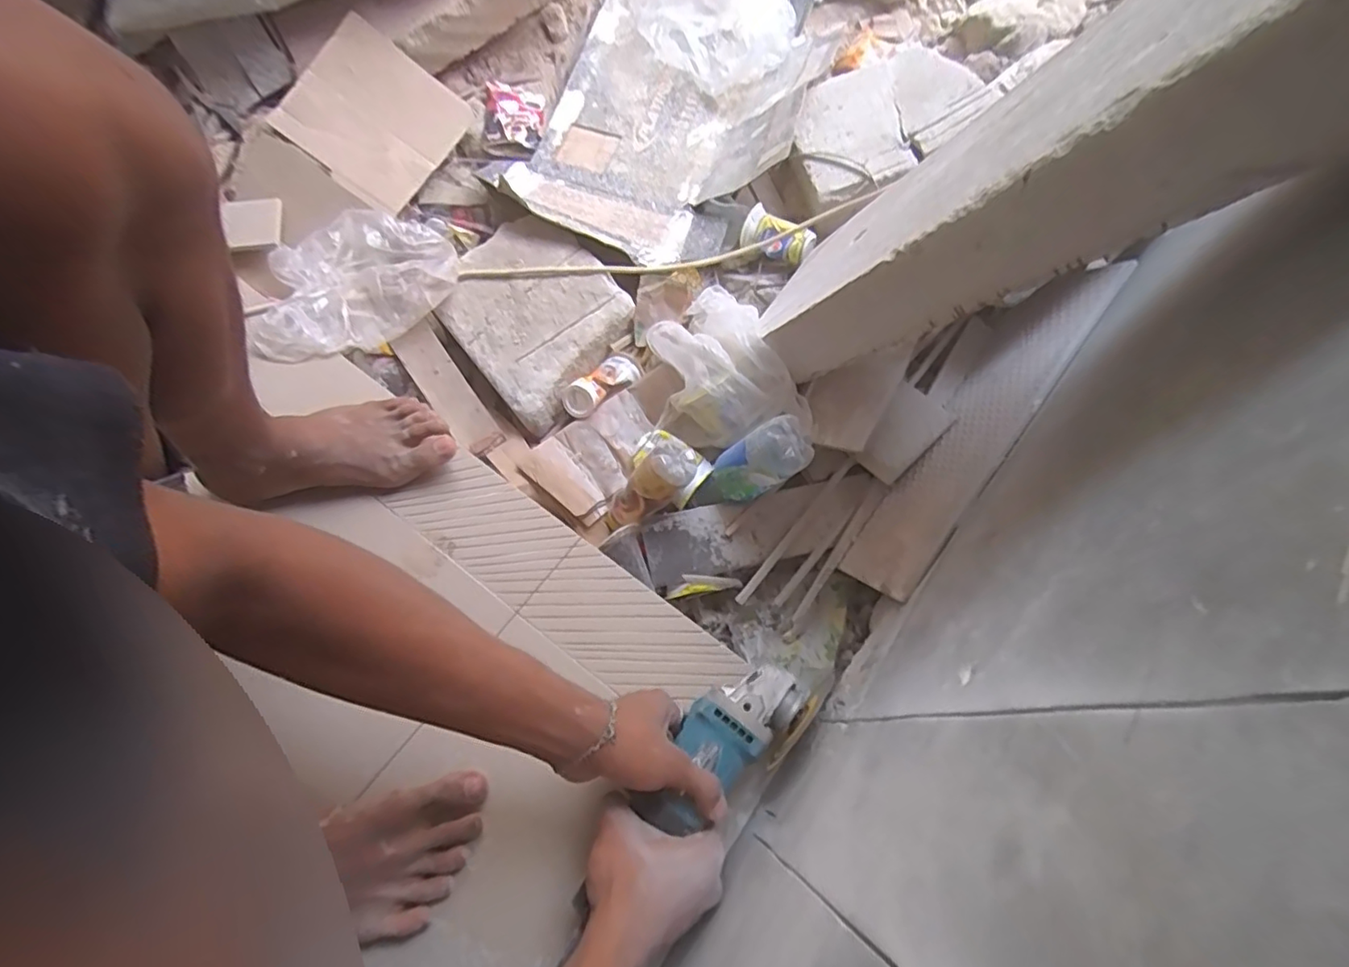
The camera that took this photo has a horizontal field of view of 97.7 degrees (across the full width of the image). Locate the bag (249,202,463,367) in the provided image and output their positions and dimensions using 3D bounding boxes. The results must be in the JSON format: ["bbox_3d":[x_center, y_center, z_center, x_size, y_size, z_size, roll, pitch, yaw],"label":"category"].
[{"bbox_3d":[-0.392,-0.247,0.714,0.239,0.035,0.171,-25,71,-13],"label":"bag"}]

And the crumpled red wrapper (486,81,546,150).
[{"bbox_3d":[-0.228,-0.530,0.837,0.079,0.045,0.099,1,67,-3],"label":"crumpled red wrapper"}]

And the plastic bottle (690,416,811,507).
[{"bbox_3d":[0.079,-0.011,0.636,0.051,0.157,0.060,1,61,-44],"label":"plastic bottle"}]

